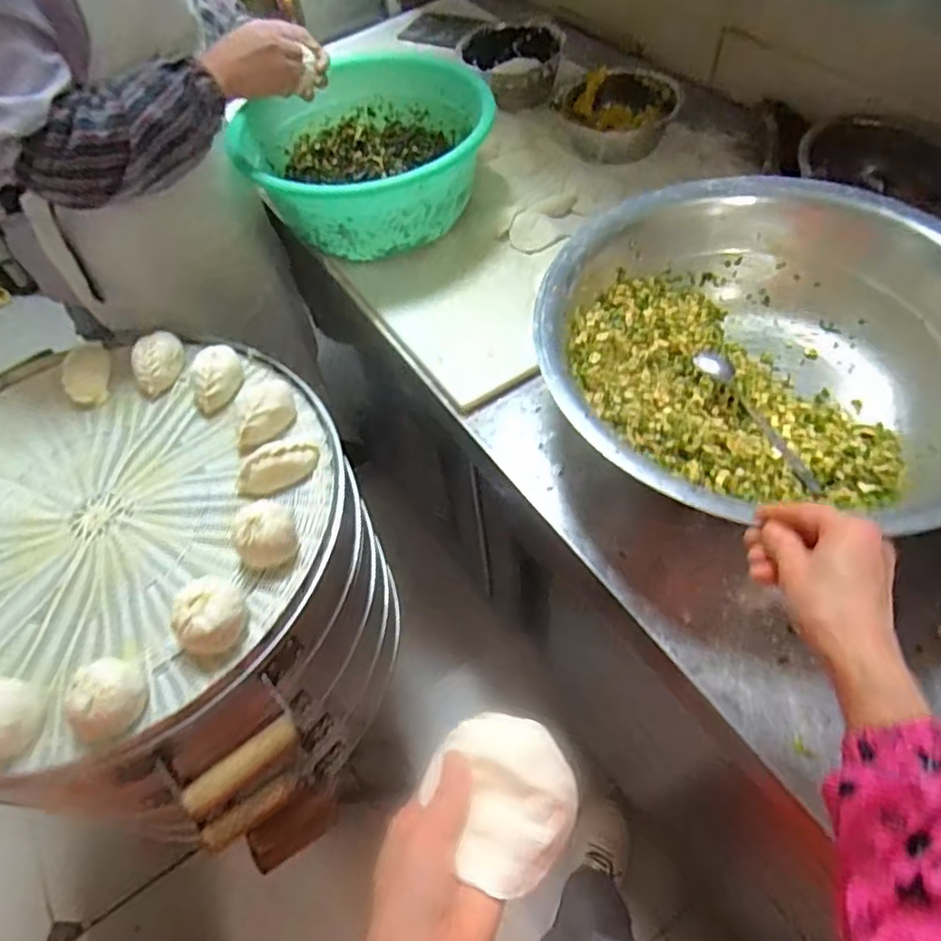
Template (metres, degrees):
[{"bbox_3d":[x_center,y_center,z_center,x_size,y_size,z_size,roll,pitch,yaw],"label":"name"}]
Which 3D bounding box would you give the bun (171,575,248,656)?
[{"bbox_3d":[-0.253,0.139,0.627,0.058,0.063,0.068,29,63,22],"label":"bun"}]

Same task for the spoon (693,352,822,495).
[{"bbox_3d":[0.314,-0.058,0.704,0.032,0.030,0.194,-25,57,-12],"label":"spoon"}]

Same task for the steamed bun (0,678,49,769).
[{"bbox_3d":[-0.429,0.227,0.585,0.070,0.059,0.073,11,57,12],"label":"steamed bun"}]

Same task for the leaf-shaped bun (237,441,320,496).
[{"bbox_3d":[-0.219,-0.005,0.728,0.095,0.032,0.037,-24,57,-12],"label":"leaf-shaped bun"}]

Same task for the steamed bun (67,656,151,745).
[{"bbox_3d":[-0.331,0.209,0.588,0.064,0.052,0.070,-2,56,3],"label":"steamed bun"}]

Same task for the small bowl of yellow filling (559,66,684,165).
[{"bbox_3d":[0.235,-0.568,1.031,0.186,0.068,0.152,6,56,9],"label":"small bowl of yellow filling"}]

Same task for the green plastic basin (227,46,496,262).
[{"bbox_3d":[-0.151,-0.477,0.973,0.347,0.135,0.347,-4,55,2],"label":"green plastic basin"}]

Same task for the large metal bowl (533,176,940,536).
[{"bbox_3d":[0.313,-0.117,0.699,0.461,0.155,0.428,6,56,8],"label":"large metal bowl"}]

